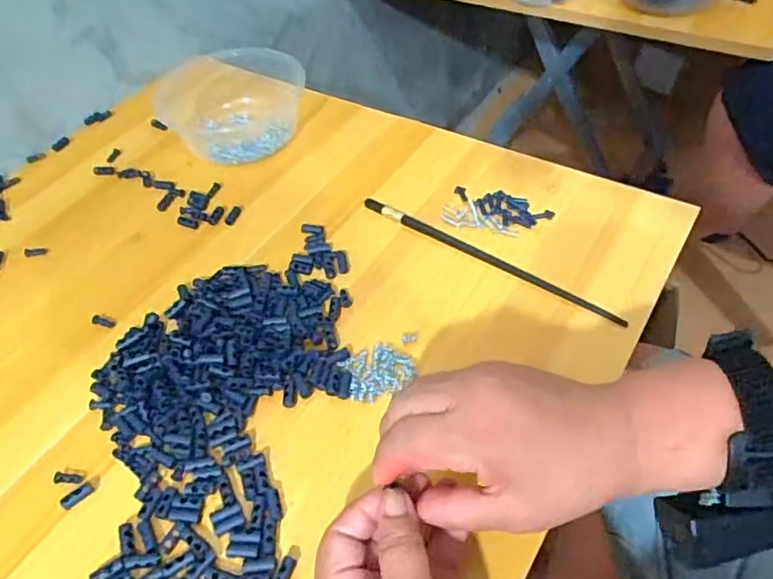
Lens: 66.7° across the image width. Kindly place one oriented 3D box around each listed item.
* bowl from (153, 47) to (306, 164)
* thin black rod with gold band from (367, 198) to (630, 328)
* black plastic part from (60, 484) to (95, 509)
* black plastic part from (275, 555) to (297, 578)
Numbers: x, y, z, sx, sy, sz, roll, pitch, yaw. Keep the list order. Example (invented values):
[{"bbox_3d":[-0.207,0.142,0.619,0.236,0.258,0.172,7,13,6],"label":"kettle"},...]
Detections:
[{"bbox_3d":[-0.155,-0.186,0.572,0.132,0.058,0.124,-3,52,4],"label":"bowl"},{"bbox_3d":[0.074,-0.027,0.455,0.226,0.004,0.010,28,60,25],"label":"thin black rod with gold band"},{"bbox_3d":[-0.188,0.125,0.356,0.019,0.004,0.008,-37,57,-21],"label":"black plastic part"},{"bbox_3d":[-0.056,0.154,0.318,0.008,0.004,0.018,15,55,17],"label":"black plastic part"}]

